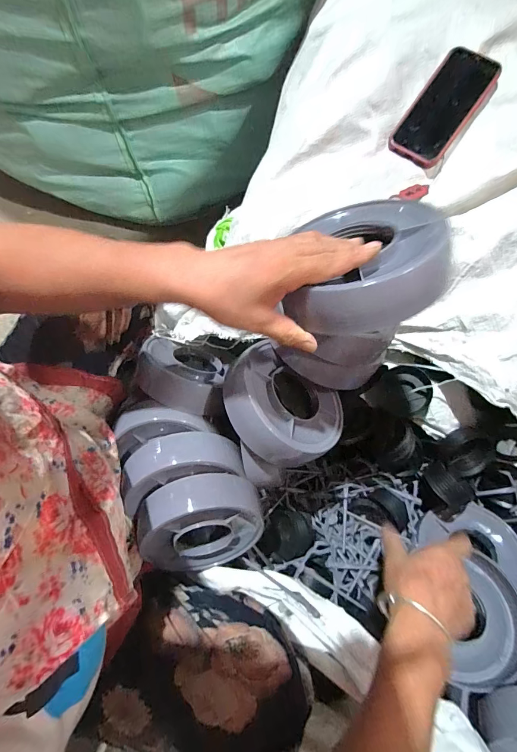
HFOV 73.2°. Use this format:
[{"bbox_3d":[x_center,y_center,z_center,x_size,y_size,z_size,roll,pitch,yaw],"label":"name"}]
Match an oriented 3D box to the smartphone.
[{"bbox_3d":[0.259,-0.372,0.488,0.081,0.016,0.150,36,100,3],"label":"smartphone"}]

